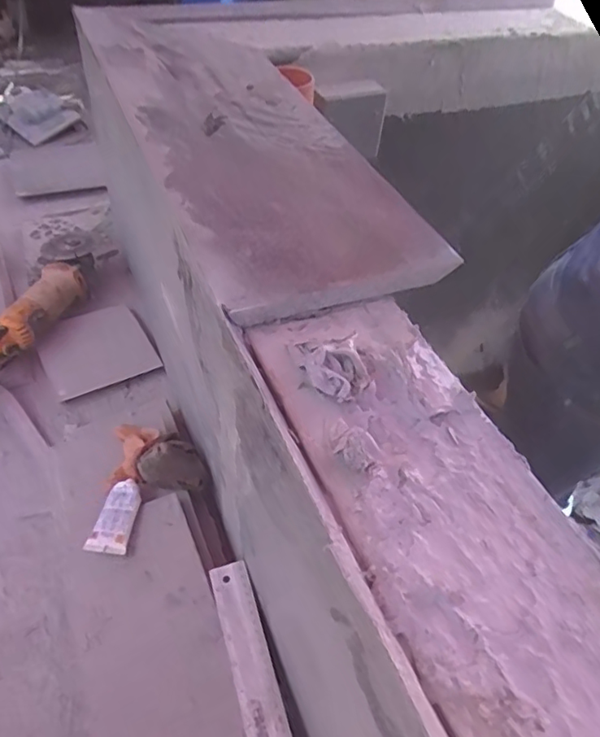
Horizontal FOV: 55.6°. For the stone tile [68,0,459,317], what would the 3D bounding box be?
[{"bbox_3d":[-0.083,-0.282,0.629,0.217,0.024,0.577,-16,51,-18],"label":"stone tile"}]

